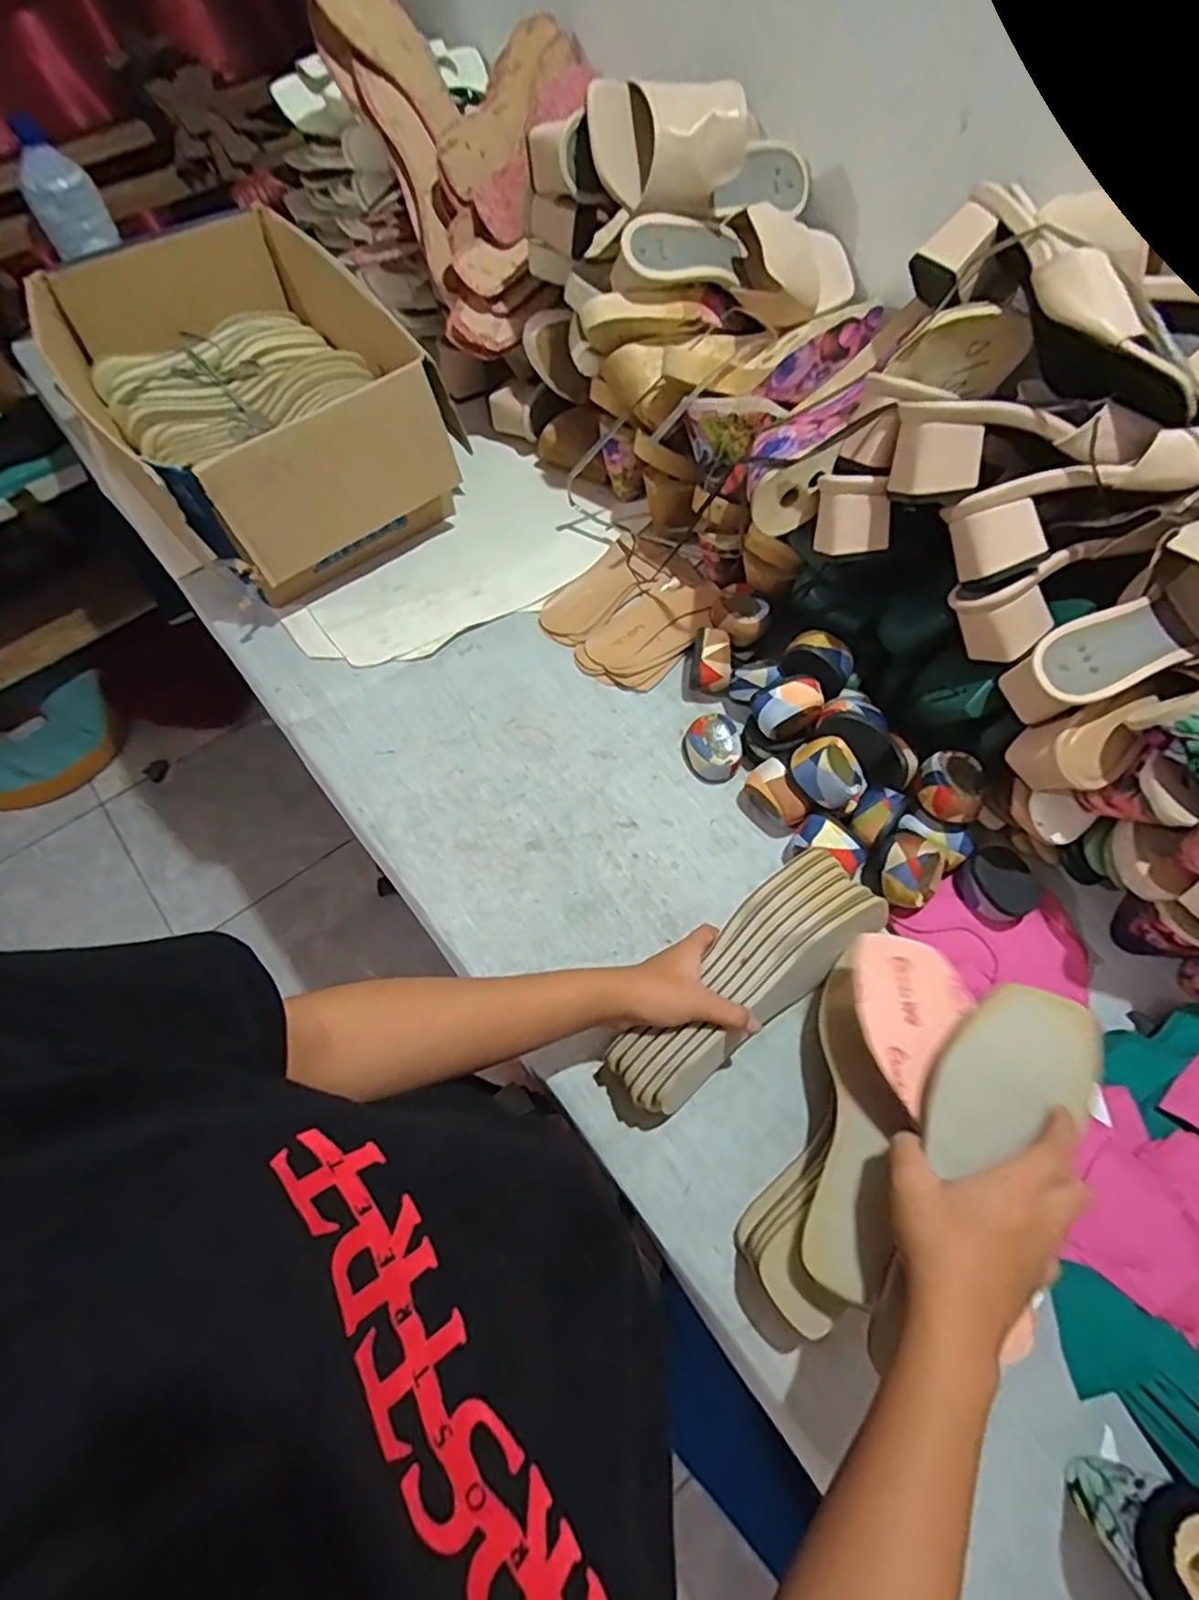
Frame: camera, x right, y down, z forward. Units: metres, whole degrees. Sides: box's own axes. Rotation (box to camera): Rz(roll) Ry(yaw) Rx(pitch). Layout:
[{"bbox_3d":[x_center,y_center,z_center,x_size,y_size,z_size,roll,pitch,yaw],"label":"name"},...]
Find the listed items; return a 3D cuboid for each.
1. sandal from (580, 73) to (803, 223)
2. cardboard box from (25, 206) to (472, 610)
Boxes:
[{"bbox_3d":[0.101,-0.561,0.582,0.239,0.091,0.070,-13,65,-27],"label":"sandal"},{"bbox_3d":[-0.366,-0.438,0.734,0.299,0.202,0.378,-38,71,-17],"label":"cardboard box"}]

